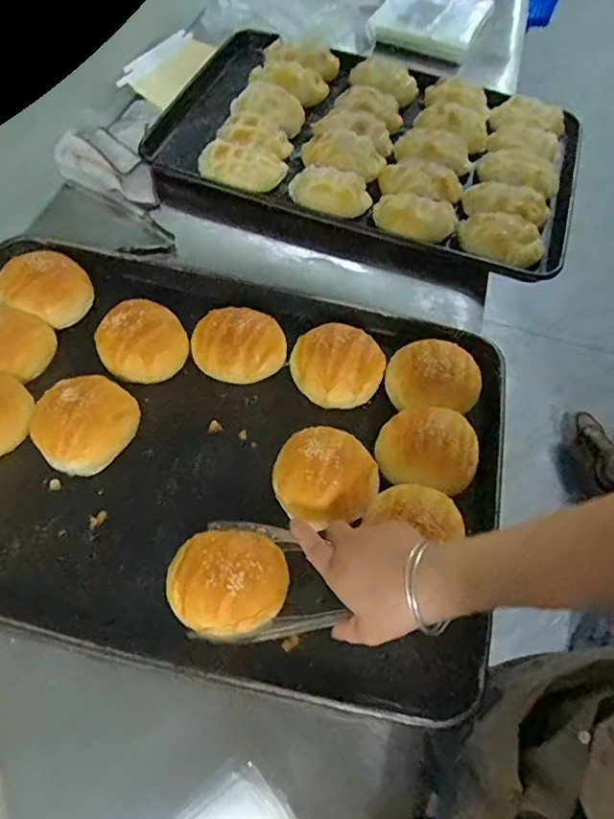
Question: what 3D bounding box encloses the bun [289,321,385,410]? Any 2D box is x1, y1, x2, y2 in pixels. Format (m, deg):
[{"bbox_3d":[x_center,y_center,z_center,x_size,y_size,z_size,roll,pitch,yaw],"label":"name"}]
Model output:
[{"bbox_3d":[0.033,-0.044,0.590,0.093,0.061,0.088,2,60,-3],"label":"bun"}]

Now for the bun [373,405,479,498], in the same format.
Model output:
[{"bbox_3d":[0.120,0.035,0.536,0.099,0.045,0.079,16,60,5],"label":"bun"}]

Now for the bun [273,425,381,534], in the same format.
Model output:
[{"bbox_3d":[0.019,0.067,0.525,0.100,0.060,0.090,-12,61,-11],"label":"bun"}]

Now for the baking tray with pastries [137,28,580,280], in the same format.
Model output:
[{"bbox_3d":[0.104,-0.409,0.826,0.592,0.061,0.389,20,60,8],"label":"baking tray with pastries"}]

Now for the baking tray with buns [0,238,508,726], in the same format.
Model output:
[{"bbox_3d":[-0.118,0.023,0.534,0.586,0.069,0.400,13,60,3],"label":"baking tray with buns"}]

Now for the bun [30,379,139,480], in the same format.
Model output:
[{"bbox_3d":[-0.215,0.013,0.536,0.094,0.060,0.086,2,60,-3],"label":"bun"}]

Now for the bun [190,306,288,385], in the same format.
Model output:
[{"bbox_3d":[-0.072,-0.065,0.586,0.100,0.057,0.074,-6,60,-8],"label":"bun"}]

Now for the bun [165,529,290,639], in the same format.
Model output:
[{"bbox_3d":[-0.068,0.140,0.454,0.100,0.033,0.083,6,61,2],"label":"bun"}]

